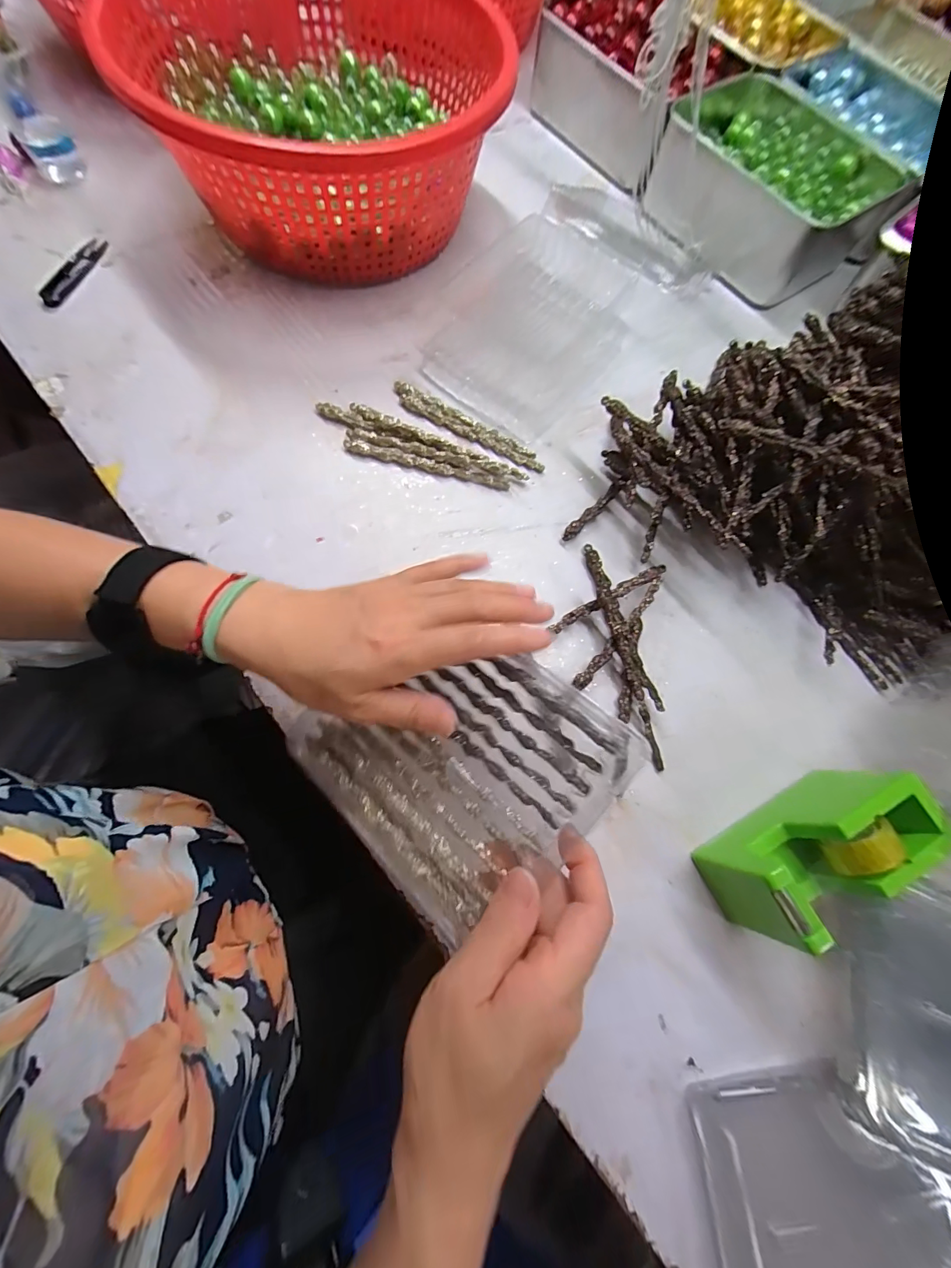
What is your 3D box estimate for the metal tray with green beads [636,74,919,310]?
[{"bbox_3d":[0.338,-0.527,0.525,0.212,0.083,0.236,-33,77,-15],"label":"metal tray with green beads"}]

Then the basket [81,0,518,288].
[{"bbox_3d":[-0.149,-0.524,0.459,0.349,0.136,0.365,-11,72,-9],"label":"basket"}]

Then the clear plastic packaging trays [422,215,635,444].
[{"bbox_3d":[0.062,-0.314,0.453,0.154,0.039,0.223,33,72,6],"label":"clear plastic packaging trays"}]

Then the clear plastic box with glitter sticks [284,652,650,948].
[{"bbox_3d":[-0.013,0.071,0.271,0.169,0.020,0.148,38,85,24],"label":"clear plastic box with glitter sticks"}]

